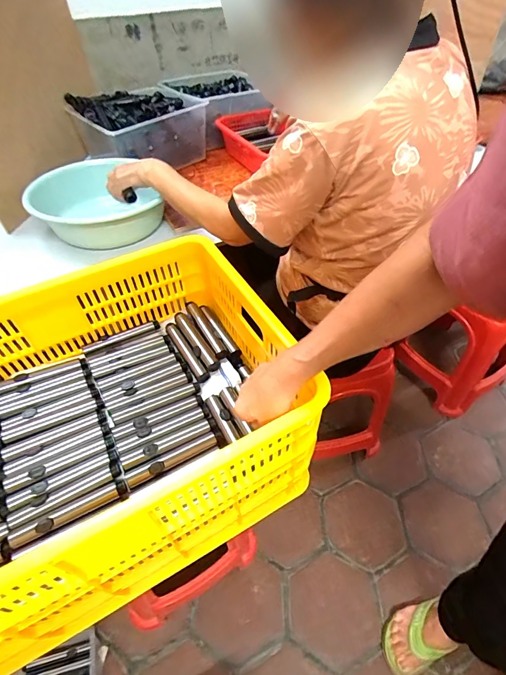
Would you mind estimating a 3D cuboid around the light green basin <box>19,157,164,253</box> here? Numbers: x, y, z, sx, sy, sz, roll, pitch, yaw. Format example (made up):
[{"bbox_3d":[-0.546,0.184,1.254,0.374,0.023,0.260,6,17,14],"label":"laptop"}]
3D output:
[{"bbox_3d":[-0.348,-0.302,0.834,0.269,0.096,0.270,-1,48,1],"label":"light green basin"}]

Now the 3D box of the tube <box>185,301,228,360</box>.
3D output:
[{"bbox_3d":[-0.094,-0.019,0.729,0.024,0.018,0.154,-23,51,-18],"label":"tube"}]

